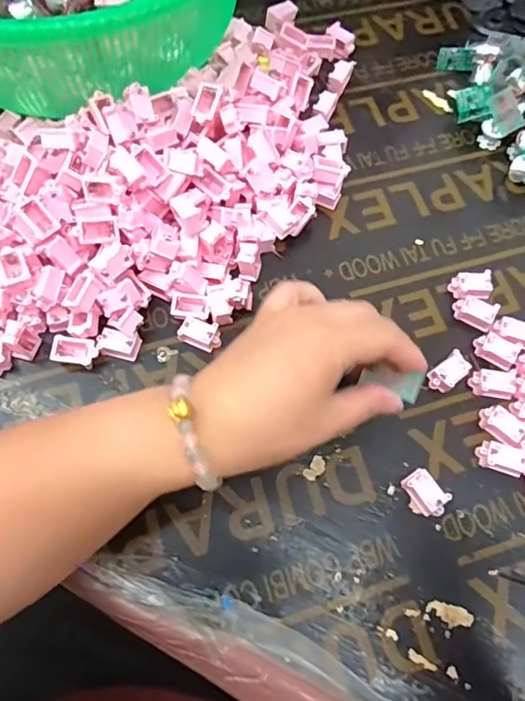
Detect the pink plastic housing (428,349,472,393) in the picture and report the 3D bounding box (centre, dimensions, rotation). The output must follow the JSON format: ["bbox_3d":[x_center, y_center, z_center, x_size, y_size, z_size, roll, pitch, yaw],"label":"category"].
[{"bbox_3d":[0.133,0.016,0.363,0.030,0.014,0.018,-37,75,-15],"label":"pink plastic housing"}]

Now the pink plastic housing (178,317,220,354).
[{"bbox_3d":[-0.043,-0.011,0.367,0.029,0.013,0.019,23,70,6],"label":"pink plastic housing"}]

